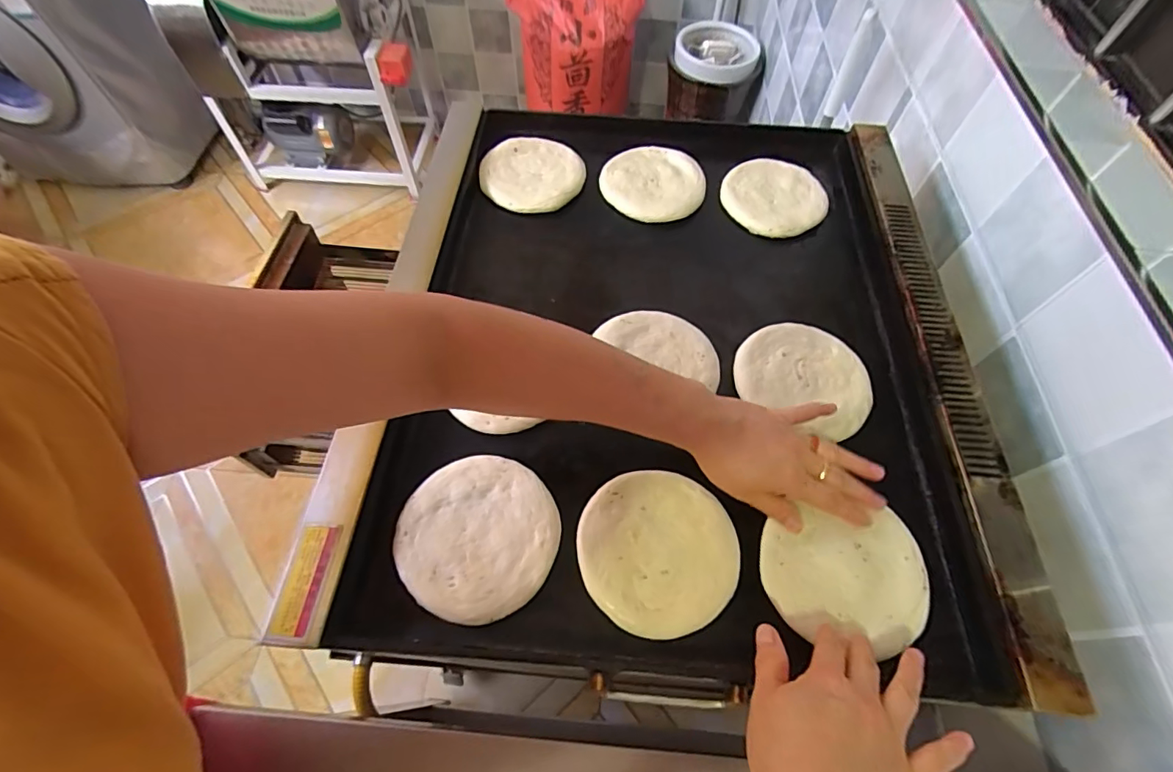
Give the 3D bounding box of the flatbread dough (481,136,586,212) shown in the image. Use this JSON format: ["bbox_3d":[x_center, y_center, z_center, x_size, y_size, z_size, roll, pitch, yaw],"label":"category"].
[{"bbox_3d":[-0.067,-0.271,0.644,0.124,0.014,0.126,1,63,-2],"label":"flatbread dough"}]

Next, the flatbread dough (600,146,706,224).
[{"bbox_3d":[0.087,-0.258,0.642,0.123,0.017,0.121,1,60,-1],"label":"flatbread dough"}]

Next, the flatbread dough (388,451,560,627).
[{"bbox_3d":[-0.089,0.122,0.419,0.128,0.010,0.130,1,60,-1],"label":"flatbread dough"}]

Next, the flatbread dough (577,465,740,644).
[{"bbox_3d":[0.059,0.133,0.417,0.128,0.009,0.125,1,60,-1],"label":"flatbread dough"}]

